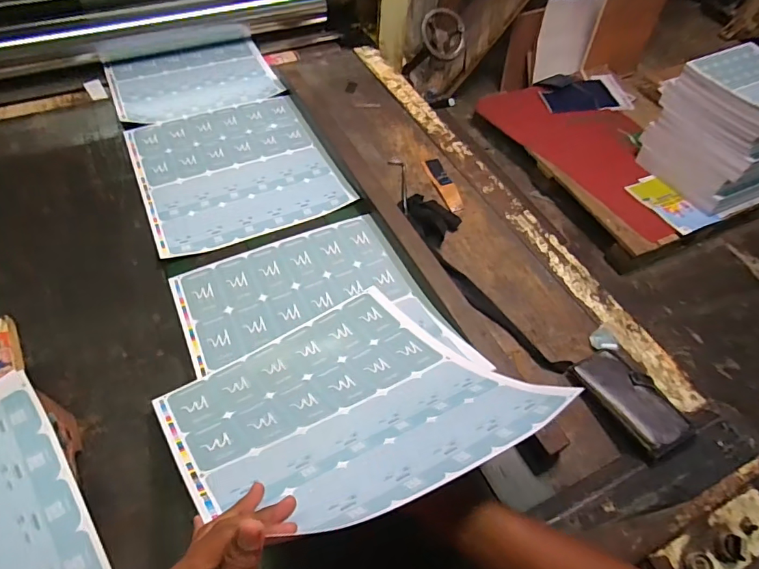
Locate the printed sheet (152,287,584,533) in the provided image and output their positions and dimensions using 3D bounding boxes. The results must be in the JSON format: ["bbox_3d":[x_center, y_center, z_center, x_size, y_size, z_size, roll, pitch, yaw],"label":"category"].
[{"bbox_3d":[-0.041,0.130,0.542,0.344,0.044,0.376,-20,21,-31],"label":"printed sheet"}]

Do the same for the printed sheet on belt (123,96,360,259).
[{"bbox_3d":[-0.284,-0.233,0.920,0.350,0.012,0.375,-21,58,-17],"label":"printed sheet on belt"}]

